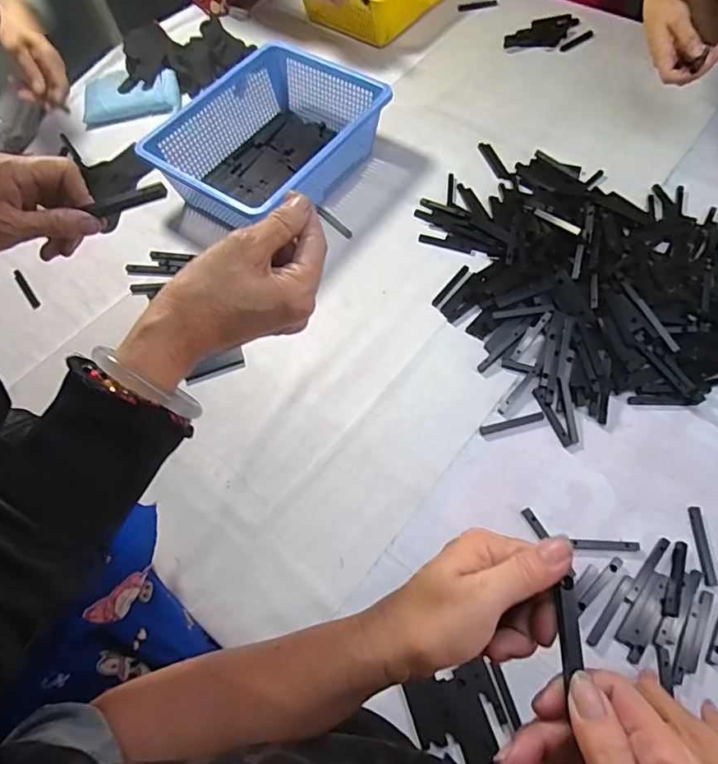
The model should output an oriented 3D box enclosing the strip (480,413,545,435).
[{"bbox_3d":[0.175,0.047,0.550,0.075,0.004,0.010,-13,63,-4],"label":"strip"}]

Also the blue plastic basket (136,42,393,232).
[{"bbox_3d":[-0.131,-0.352,0.716,0.239,0.098,0.299,35,70,19],"label":"blue plastic basket"}]

